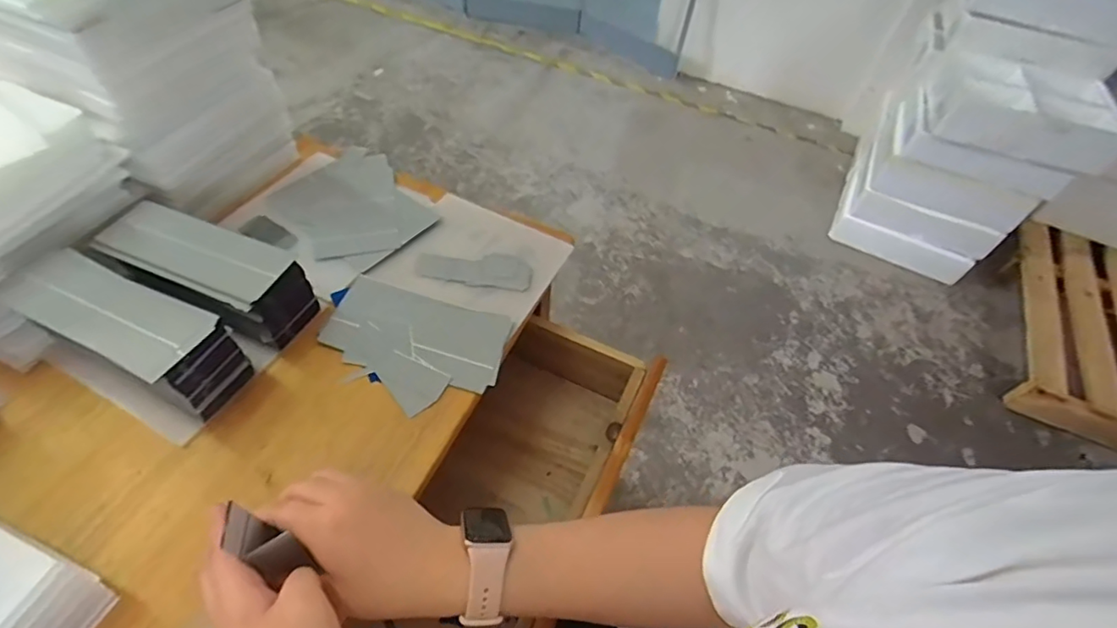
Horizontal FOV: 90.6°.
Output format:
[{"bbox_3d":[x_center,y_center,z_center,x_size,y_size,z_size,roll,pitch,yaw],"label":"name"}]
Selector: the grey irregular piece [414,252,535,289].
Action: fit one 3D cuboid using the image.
[{"bbox_3d":[-0.082,-0.044,0.545,0.110,0.005,0.041,5,53,-2],"label":"grey irregular piece"}]

